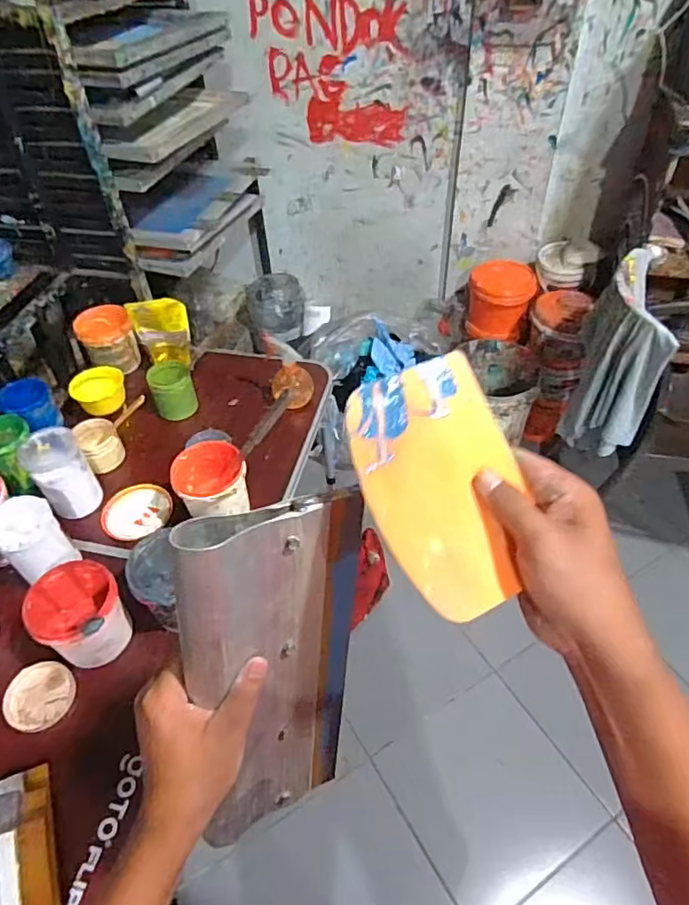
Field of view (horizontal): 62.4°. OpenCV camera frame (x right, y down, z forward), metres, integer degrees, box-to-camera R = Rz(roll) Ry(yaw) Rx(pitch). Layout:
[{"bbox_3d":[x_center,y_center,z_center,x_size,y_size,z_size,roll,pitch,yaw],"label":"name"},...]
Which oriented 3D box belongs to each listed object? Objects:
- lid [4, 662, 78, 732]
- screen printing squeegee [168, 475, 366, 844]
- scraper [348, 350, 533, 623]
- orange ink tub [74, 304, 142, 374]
[{"bbox_3d":[-0.458,0.366,0.853,0.094,0.011,0.093,7,59,-12],"label":"lid"},{"bbox_3d":[-0.055,0.170,0.429,0.125,0.318,0.031,-17,38,-31],"label":"screen printing squeegee"},{"bbox_3d":[0.063,0.017,0.336,0.095,0.010,0.143,-22,83,-17],"label":"scraper"},{"bbox_3d":[-0.552,-0.260,1.340,0.127,0.118,0.138,-1,47,1],"label":"orange ink tub"}]

